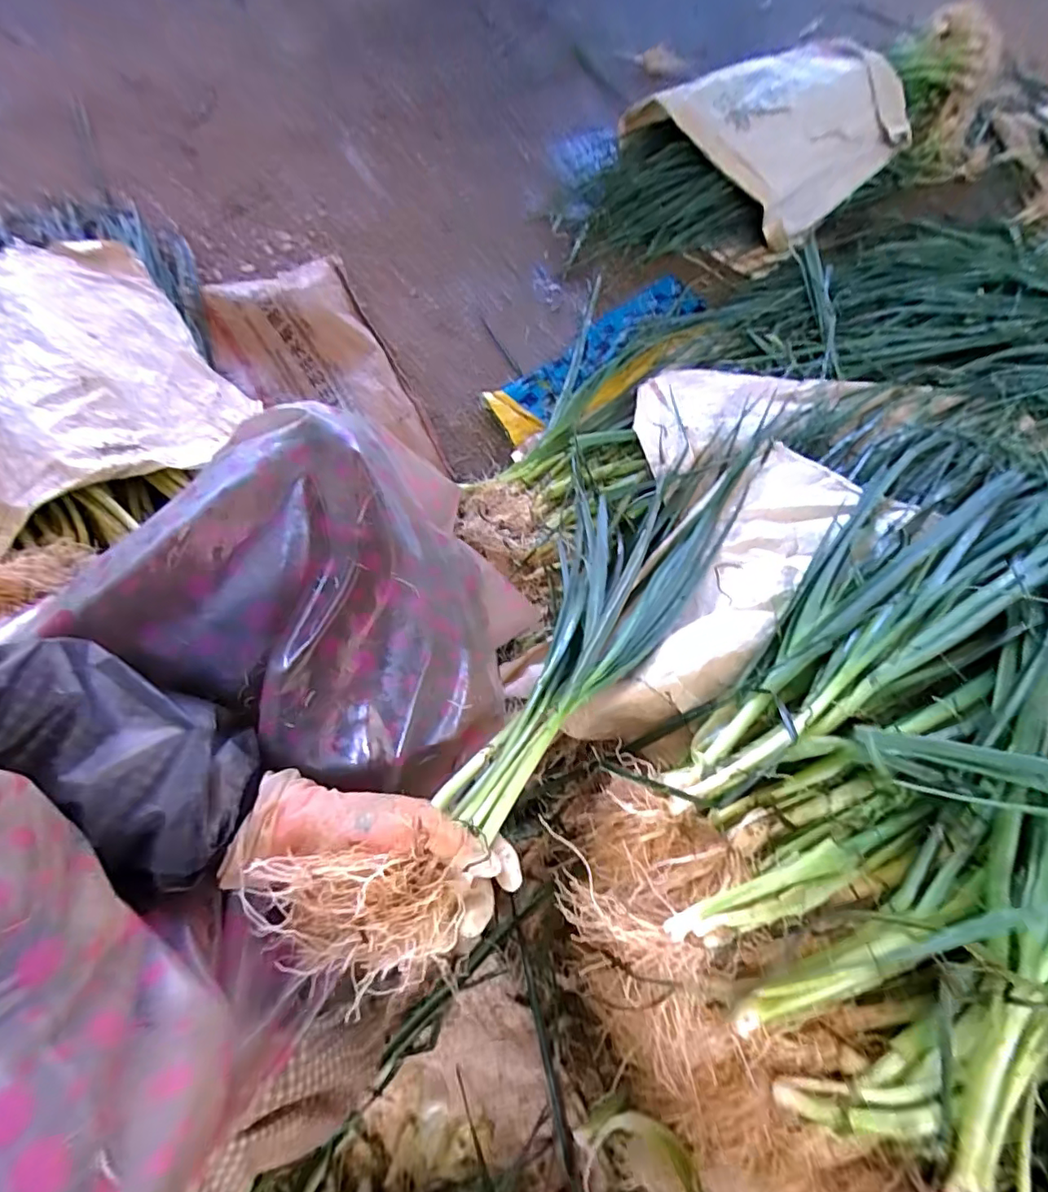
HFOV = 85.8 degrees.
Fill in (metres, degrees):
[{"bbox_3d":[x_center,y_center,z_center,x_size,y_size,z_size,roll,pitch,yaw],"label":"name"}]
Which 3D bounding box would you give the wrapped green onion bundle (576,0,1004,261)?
[{"bbox_3d":[0.537,-0.943,1.137,1.007,0.155,0.360,-28,72,-13],"label":"wrapped green onion bundle"}]

